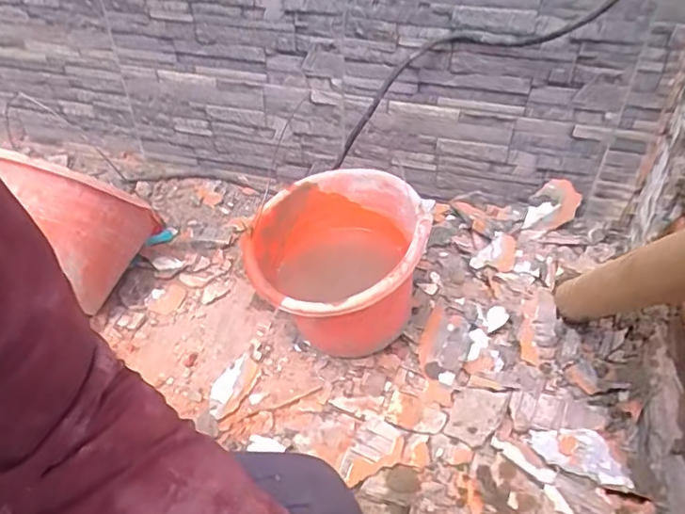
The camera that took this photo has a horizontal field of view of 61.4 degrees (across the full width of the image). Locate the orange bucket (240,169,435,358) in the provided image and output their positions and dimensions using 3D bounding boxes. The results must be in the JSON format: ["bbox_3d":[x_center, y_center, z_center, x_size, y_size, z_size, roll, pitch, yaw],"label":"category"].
[{"bbox_3d":[-0.007,0.018,0.757,0.215,0.198,0.251,7,43,8],"label":"orange bucket"}]

